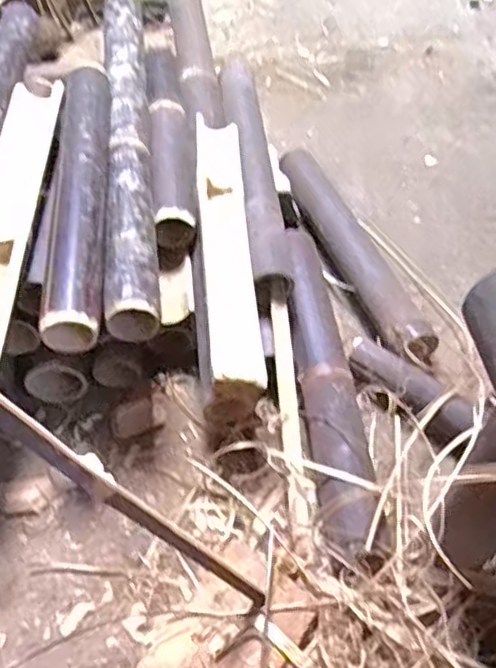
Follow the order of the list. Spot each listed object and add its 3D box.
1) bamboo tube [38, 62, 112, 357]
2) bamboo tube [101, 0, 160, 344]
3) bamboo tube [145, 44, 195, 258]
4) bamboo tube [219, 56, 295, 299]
[{"bbox_3d":[-0.204,-0.190,0.833,0.072,0.050,0.491,-2,55,-3],"label":"bamboo tube"},{"bbox_3d":[-0.173,-0.290,0.951,0.064,0.048,0.706,-6,52,-4],"label":"bamboo tube"},{"bbox_3d":[-0.121,-0.305,1.014,0.060,0.060,0.460,-6,52,-4],"label":"bamboo tube"},{"bbox_3d":[0.004,-0.258,1.006,0.066,0.056,0.516,-6,52,-4],"label":"bamboo tube"}]

